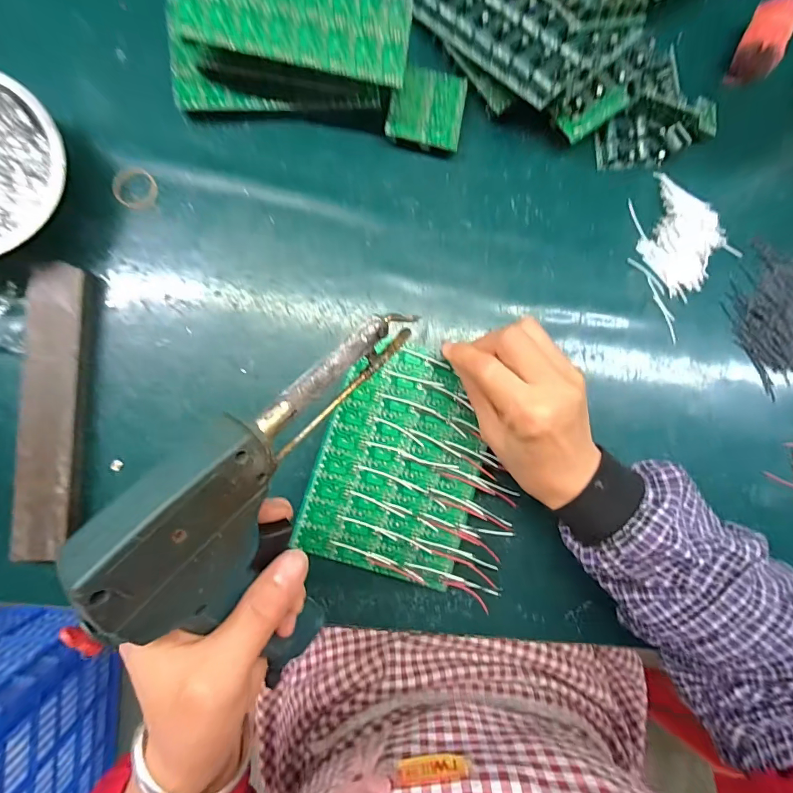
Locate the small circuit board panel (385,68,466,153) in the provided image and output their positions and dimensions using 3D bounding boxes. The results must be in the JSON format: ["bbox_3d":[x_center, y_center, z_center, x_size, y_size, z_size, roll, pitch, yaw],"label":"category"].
[{"bbox_3d":[0.023,-0.223,0.319,0.057,0.012,0.054,7,87,-5],"label":"small circuit board panel"}]

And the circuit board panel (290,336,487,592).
[{"bbox_3d":[0.004,0.048,0.304,0.118,0.005,0.162,17,86,-5],"label":"circuit board panel"}]

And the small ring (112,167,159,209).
[{"bbox_3d":[-0.193,-0.154,0.301,0.029,0.004,0.030,0,88,-6],"label":"small ring"}]

